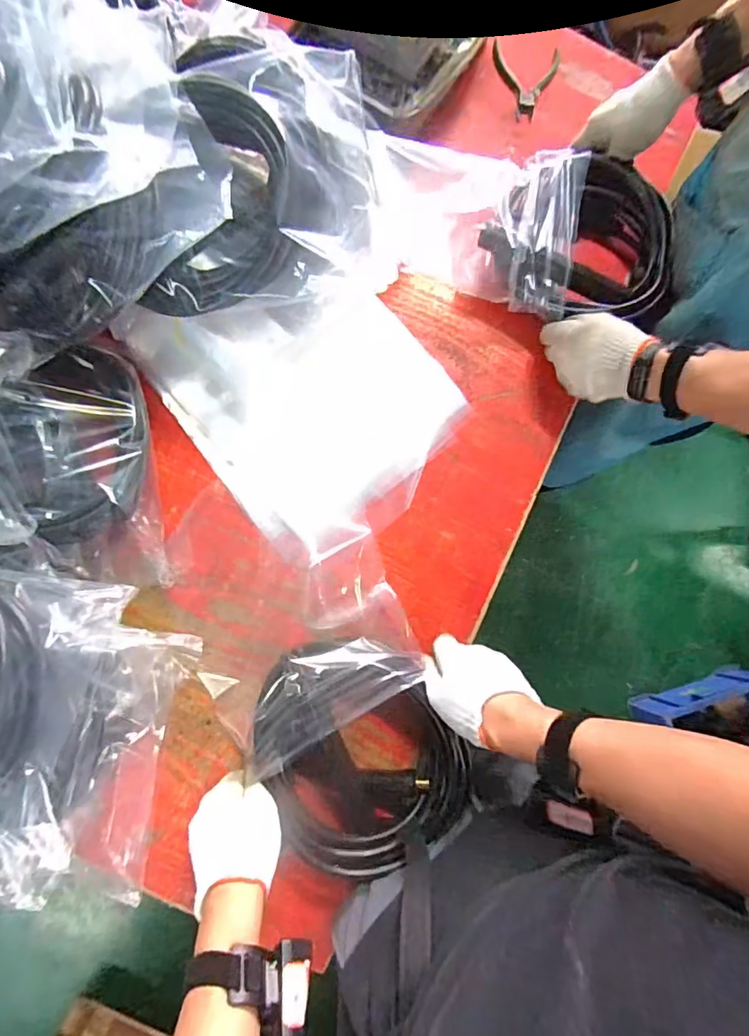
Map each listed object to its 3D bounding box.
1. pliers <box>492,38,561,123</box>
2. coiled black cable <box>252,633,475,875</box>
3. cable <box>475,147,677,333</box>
[{"bbox_3d":[0.207,-0.599,0.706,0.092,0.008,0.108,3,83,-5],"label":"pliers"},{"bbox_3d":[-0.023,0.240,0.553,0.197,0.074,0.223,-32,87,-8],"label":"coiled black cable"},{"bbox_3d":[0.247,-0.330,0.634,0.208,0.080,0.188,-26,86,-8],"label":"cable"}]

